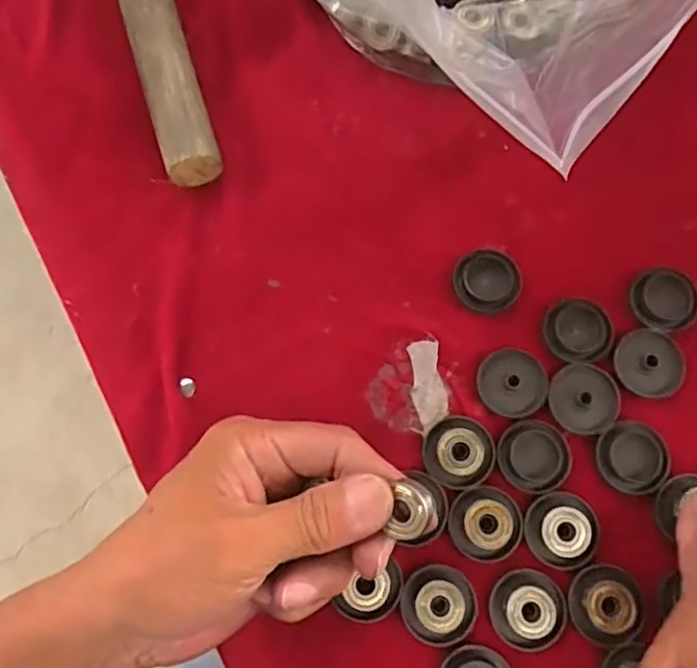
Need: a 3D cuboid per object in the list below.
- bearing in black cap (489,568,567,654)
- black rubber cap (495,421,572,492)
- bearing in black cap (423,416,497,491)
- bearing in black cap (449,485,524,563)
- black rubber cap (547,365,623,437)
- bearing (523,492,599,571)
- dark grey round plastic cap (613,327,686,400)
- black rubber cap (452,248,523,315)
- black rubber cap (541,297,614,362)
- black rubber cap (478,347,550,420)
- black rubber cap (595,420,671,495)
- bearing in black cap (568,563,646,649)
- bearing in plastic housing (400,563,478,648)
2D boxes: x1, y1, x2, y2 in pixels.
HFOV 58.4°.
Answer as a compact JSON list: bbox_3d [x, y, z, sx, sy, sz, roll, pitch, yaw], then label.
[{"bbox_3d":[0.080,0.122,0.274,0.032,0.009,0.033,0,77,2],"label":"bearing in black cap"},{"bbox_3d":[0.087,0.057,0.292,0.032,0.004,0.032,0,77,2],"label":"black rubber cap"},{"bbox_3d":[0.052,0.055,0.291,0.032,0.010,0.033,0,77,2],"label":"bearing in black cap"},{"bbox_3d":[0.063,0.086,0.283,0.032,0.009,0.031,0,77,2],"label":"bearing in black cap"},{"bbox_3d":[0.113,0.030,0.296,0.032,0.004,0.032,0,77,2],"label":"black rubber cap"},{"bbox_3d":[0.096,0.089,0.282,0.031,0.009,0.032,0,77,2],"label":"bearing"},{"bbox_3d":[0.146,0.014,0.301,0.033,0.004,0.032,0,77,2],"label":"dark grey round plastic cap"},{"bbox_3d":[0.070,-0.027,0.314,0.033,0.008,0.032,0,77,2],"label":"black rubber cap"},{"bbox_3d":[0.113,-0.002,0.304,0.032,0.004,0.031,0,77,2],"label":"black rubber cap"},{"bbox_3d":[0.079,0.023,0.300,0.033,0.005,0.032,0,77,2],"label":"black rubber cap"},{"bbox_3d":[0.133,0.057,0.290,0.032,0.004,0.032,0,77,2],"label":"black rubber cap"},{"bbox_3d":[0.114,0.120,0.275,0.031,0.007,0.033,0,77,2],"label":"bearing in black cap"},{"bbox_3d":[0.040,0.121,0.277,0.032,0.009,0.033,0,77,2],"label":"bearing in plastic housing"}]

